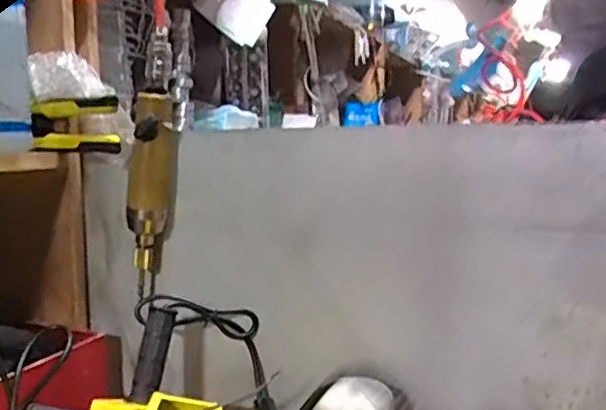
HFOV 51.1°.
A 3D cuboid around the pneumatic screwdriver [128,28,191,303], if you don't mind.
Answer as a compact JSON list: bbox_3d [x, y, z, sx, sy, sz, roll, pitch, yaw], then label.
[{"bbox_3d":[-0.152,-0.036,0.635,0.054,0.240,0.047,-1,6,-9],"label":"pneumatic screwdriver"}]

